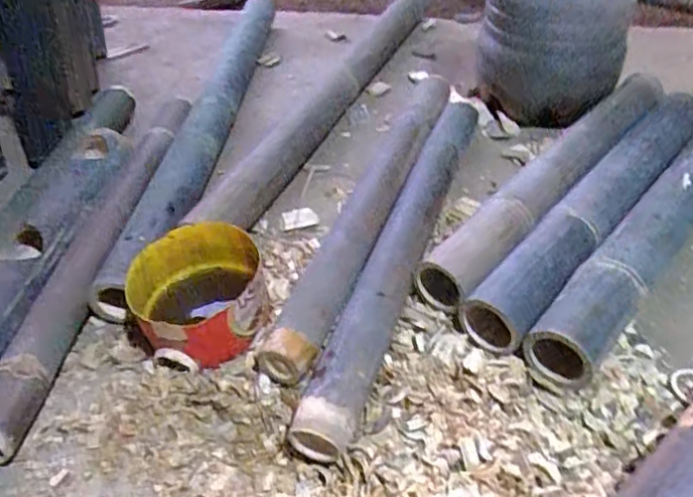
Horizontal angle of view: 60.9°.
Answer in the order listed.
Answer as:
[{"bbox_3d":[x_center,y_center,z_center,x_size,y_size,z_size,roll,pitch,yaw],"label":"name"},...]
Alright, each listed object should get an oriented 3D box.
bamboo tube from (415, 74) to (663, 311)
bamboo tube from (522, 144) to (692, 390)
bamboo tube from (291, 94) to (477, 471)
[{"bbox_3d":[0.282,-0.088,0.788,0.525,0.068,0.074,-36,51,-29],"label":"bamboo tube"},{"bbox_3d":[0.386,-0.032,0.717,0.068,0.069,0.536,30,53,32],"label":"bamboo tube"},{"bbox_3d":[0.077,-0.015,0.753,0.062,0.075,0.598,13,46,18],"label":"bamboo tube"}]

